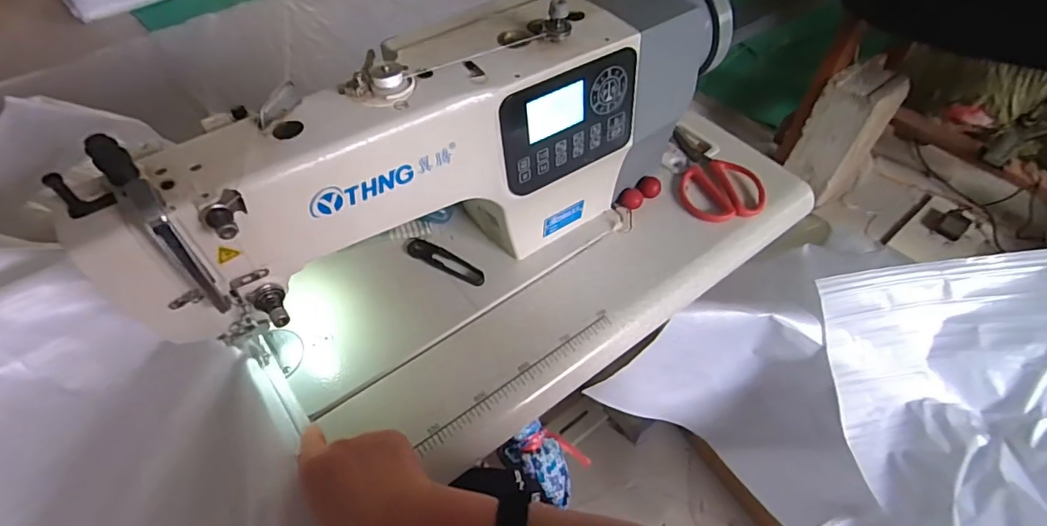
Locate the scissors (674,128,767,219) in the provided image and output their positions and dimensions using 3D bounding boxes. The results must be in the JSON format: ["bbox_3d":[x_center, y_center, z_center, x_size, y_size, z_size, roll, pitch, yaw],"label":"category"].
[{"bbox_3d":[0.241,-0.123,0.670,0.096,0.009,0.174,-1,53,-2],"label":"scissors"}]

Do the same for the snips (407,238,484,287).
[{"bbox_3d":[-0.087,-0.002,0.585,0.102,0.005,0.025,27,57,19],"label":"snips"}]

